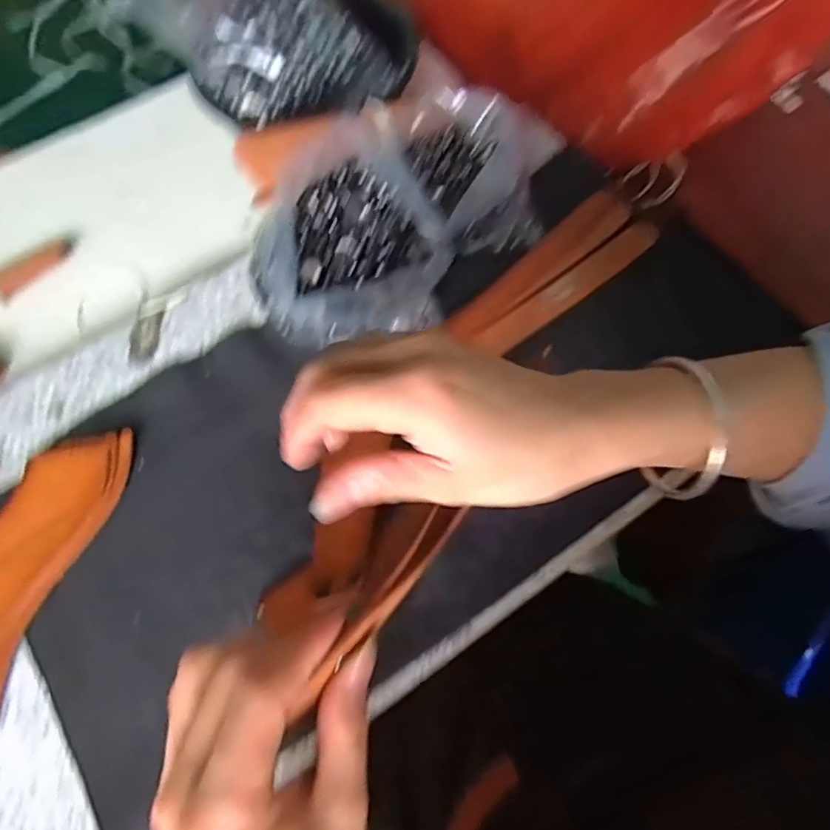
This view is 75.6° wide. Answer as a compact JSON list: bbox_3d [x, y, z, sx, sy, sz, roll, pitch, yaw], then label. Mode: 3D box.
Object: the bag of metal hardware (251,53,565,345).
[{"bbox_3d":[-0.012,-0.131,0.345,0.211,0.062,0.123,-42,75,-14],"label":"bag of metal hardware"}]

